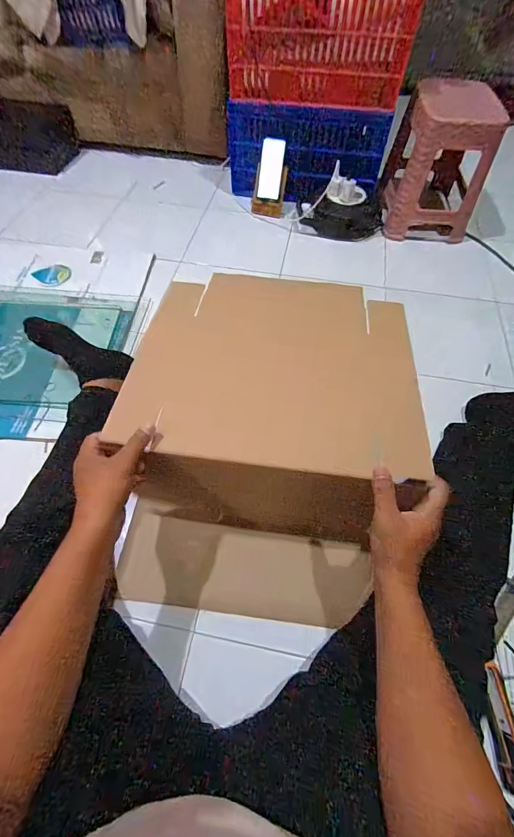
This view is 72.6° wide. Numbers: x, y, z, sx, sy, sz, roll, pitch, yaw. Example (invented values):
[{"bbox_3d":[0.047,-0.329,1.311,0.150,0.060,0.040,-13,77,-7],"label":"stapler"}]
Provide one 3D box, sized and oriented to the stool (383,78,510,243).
[{"bbox_3d":[0.502,-0.716,0.965,0.228,0.289,0.273,6,59,3],"label":"stool"}]

